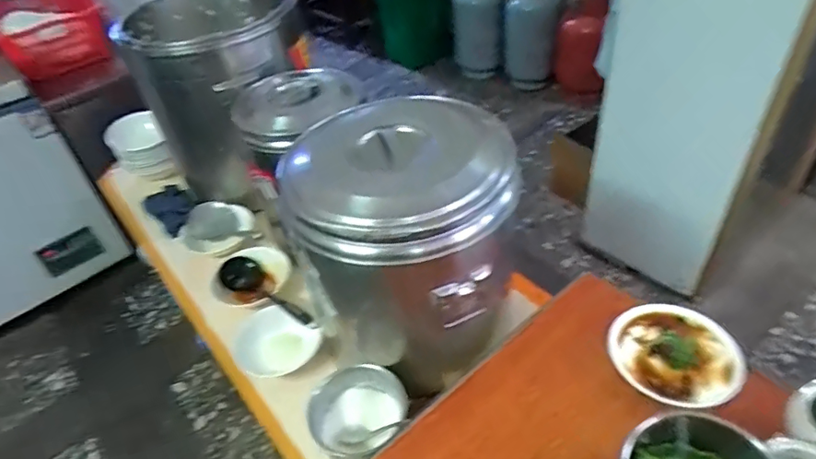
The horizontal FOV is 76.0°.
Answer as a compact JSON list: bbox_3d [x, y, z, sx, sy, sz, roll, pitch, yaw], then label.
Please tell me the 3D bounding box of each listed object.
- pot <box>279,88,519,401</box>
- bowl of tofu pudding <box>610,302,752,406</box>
[{"bbox_3d":[0.002,0.024,0.905,0.308,0.386,0.327,-4,42,4],"label":"pot"},{"bbox_3d":[0.393,0.177,0.771,0.174,0.040,0.177,-4,42,4],"label":"bowl of tofu pudding"}]

